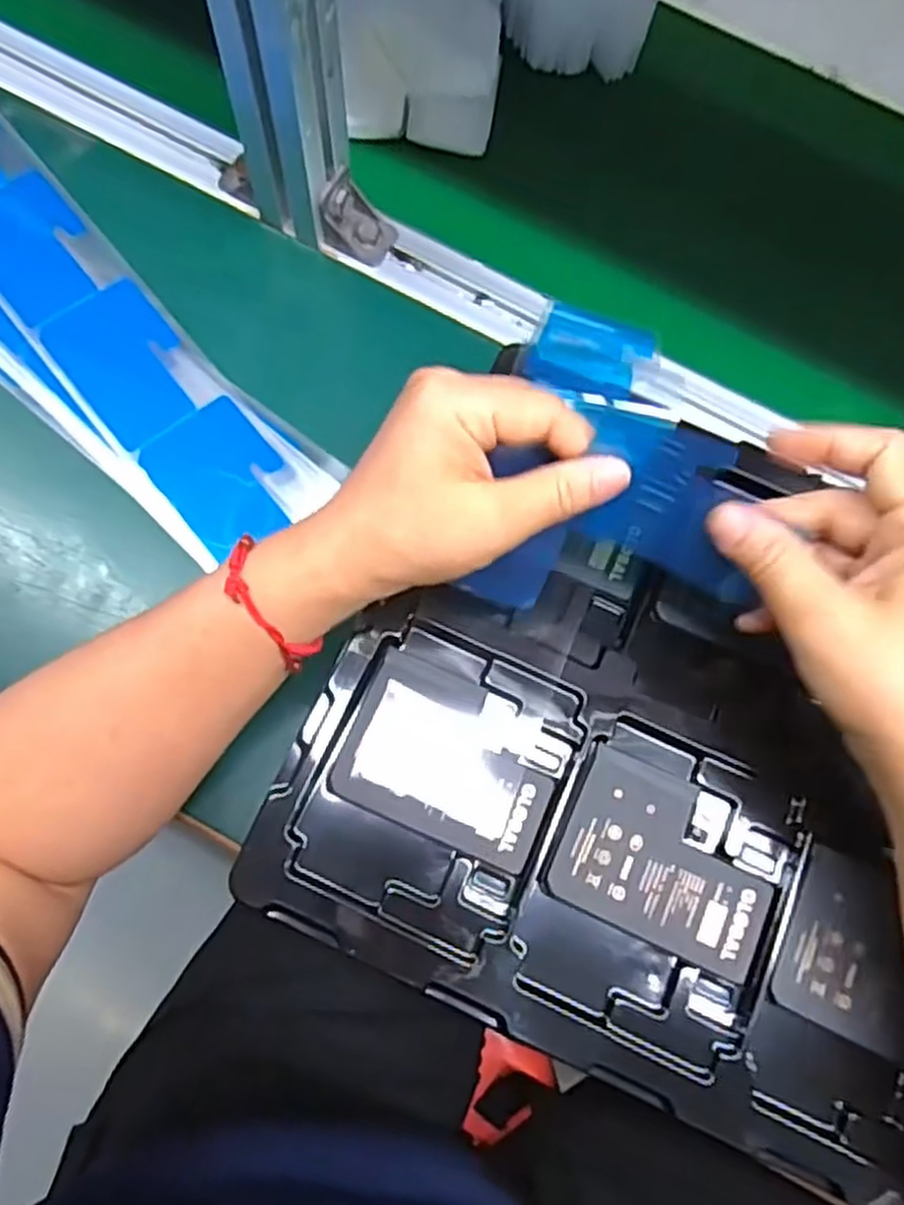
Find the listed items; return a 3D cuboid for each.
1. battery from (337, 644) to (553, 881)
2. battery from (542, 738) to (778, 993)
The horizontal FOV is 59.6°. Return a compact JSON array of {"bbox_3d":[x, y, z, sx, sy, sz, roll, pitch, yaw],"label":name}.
[{"bbox_3d":[0.000,0.067,0.340,0.088,0.007,0.065,23,76,5],"label":"battery"},{"bbox_3d":[0.091,0.108,0.328,0.089,0.004,0.066,24,77,5],"label":"battery"}]

